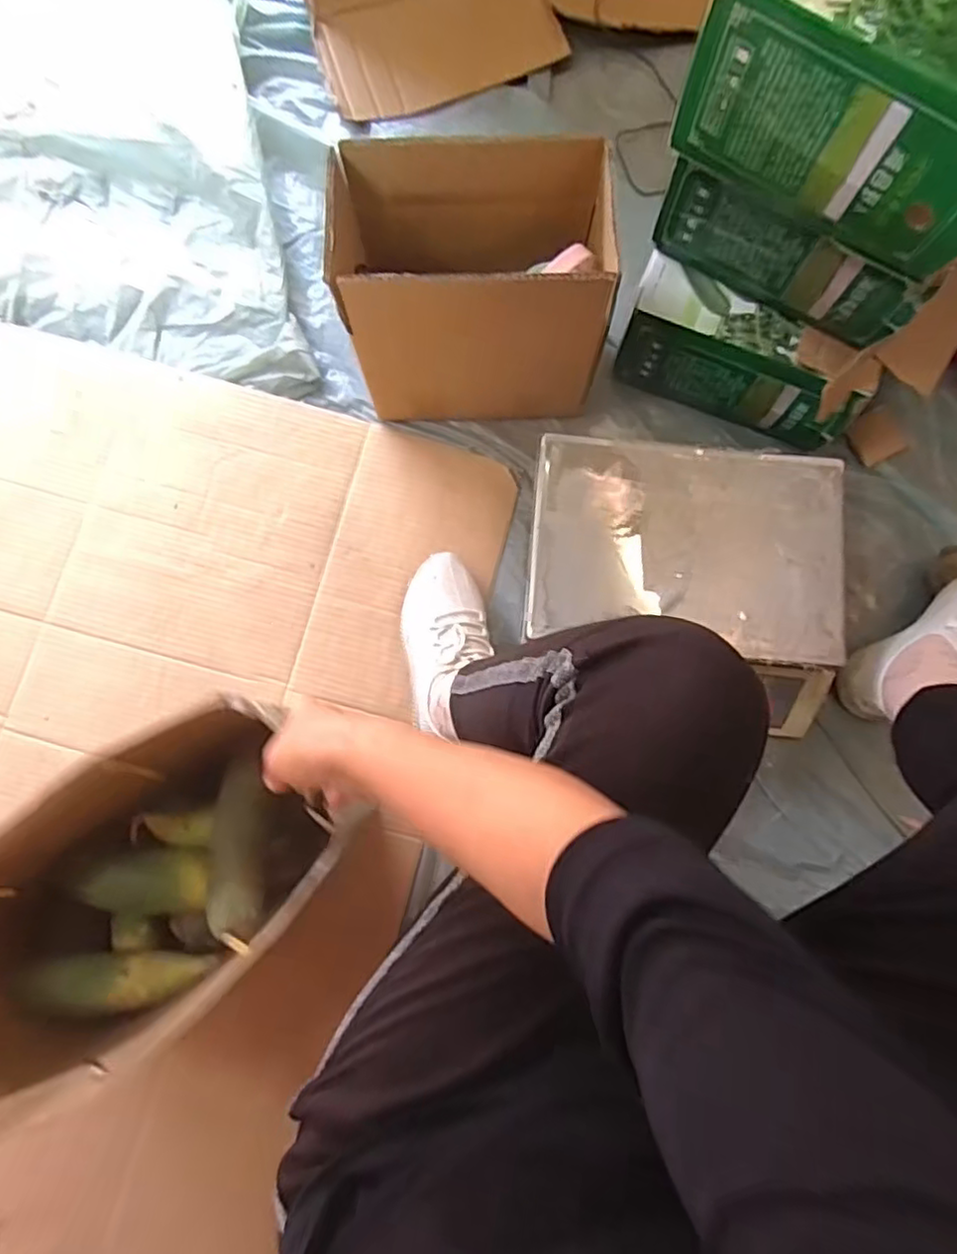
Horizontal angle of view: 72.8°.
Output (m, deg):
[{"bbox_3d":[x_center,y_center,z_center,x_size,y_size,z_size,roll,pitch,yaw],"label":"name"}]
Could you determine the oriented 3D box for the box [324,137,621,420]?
[{"bbox_3d":[-0.003,-0.358,0.703,0.257,0.248,0.153,1,80,1],"label":"box"}]

